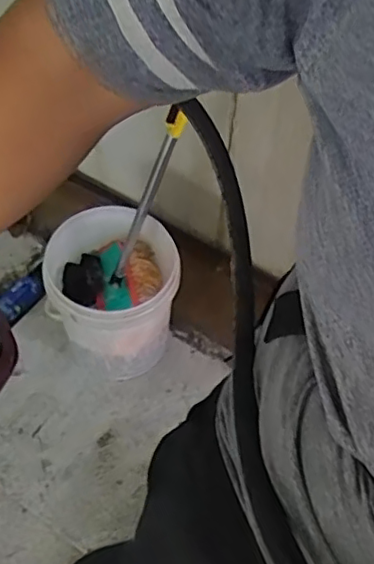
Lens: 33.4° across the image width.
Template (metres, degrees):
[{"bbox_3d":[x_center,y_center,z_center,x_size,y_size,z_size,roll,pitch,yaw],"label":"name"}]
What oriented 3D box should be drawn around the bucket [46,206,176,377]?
[{"bbox_3d":[-0.181,0.024,1.505,0.287,0.377,0.332,1,55,-1],"label":"bucket"}]

